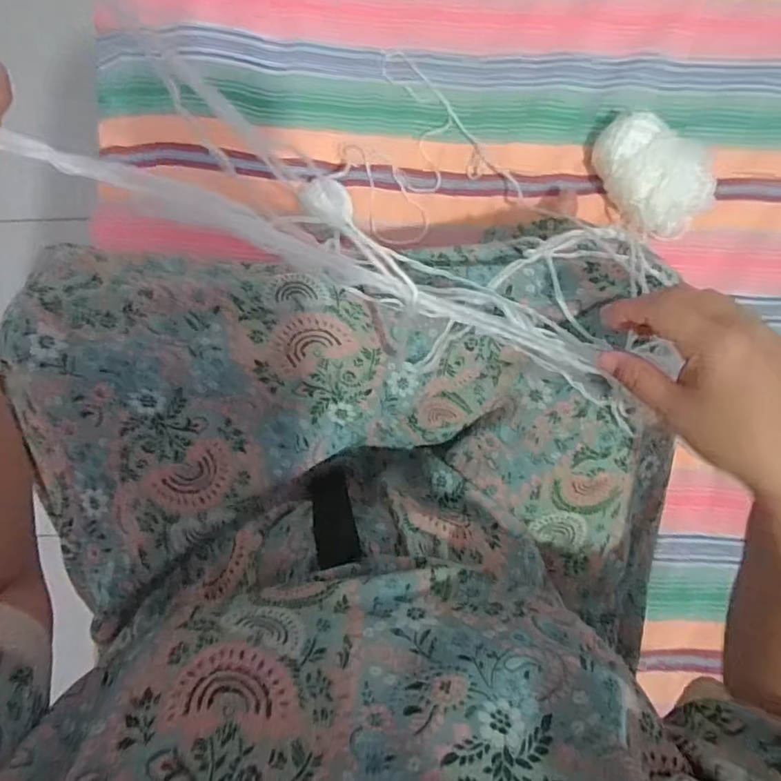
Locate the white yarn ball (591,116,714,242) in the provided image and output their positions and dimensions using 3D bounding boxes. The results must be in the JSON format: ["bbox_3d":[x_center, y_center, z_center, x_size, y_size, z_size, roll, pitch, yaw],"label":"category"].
[{"bbox_3d":[0.261,-0.215,0.556,0.089,0.049,0.127,-43,90,-2],"label":"white yarn ball"}]

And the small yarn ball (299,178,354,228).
[{"bbox_3d":[-0.060,-0.180,0.537,0.051,0.044,0.045,30,88,-1],"label":"small yarn ball"}]

